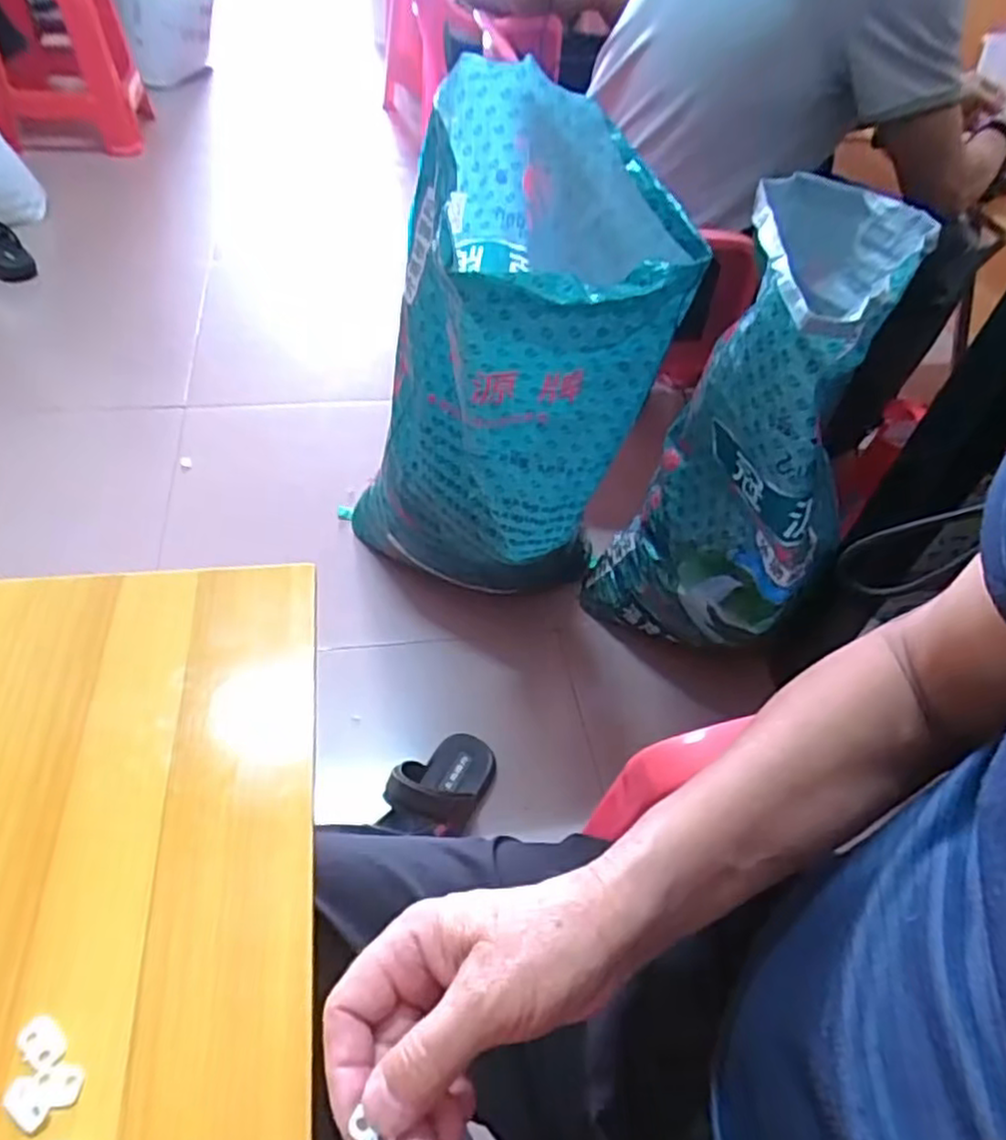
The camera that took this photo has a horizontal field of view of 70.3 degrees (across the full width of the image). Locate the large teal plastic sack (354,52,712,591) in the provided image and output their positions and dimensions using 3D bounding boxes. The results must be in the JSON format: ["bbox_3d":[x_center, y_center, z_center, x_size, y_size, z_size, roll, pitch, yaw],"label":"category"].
[{"bbox_3d":[-0.015,-0.233,0.926,0.370,0.583,0.370,2,48,-5],"label":"large teal plastic sack"}]

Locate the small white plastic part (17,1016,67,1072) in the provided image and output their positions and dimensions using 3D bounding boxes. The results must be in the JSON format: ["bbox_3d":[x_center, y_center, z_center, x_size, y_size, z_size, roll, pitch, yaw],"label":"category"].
[{"bbox_3d":[-0.194,0.199,0.300,0.022,0.004,0.014,38,55,24],"label":"small white plastic part"}]

